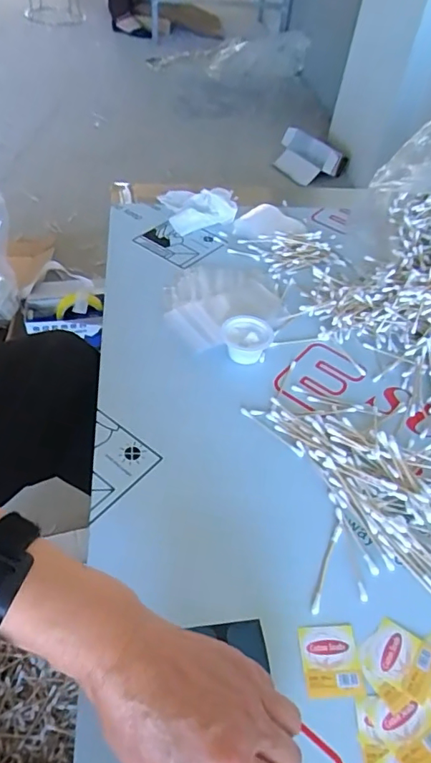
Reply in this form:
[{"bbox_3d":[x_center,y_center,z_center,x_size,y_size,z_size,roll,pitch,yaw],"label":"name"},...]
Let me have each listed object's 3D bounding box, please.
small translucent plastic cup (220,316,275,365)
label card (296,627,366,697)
[{"bbox_3d":[0.034,-0.044,0.534,0.053,0.027,0.048,4,49,-1],"label":"small translucent plastic cup"},{"bbox_3d":[0.079,0.190,0.345,0.039,0.004,0.043,-1,49,-4],"label":"label card"}]

